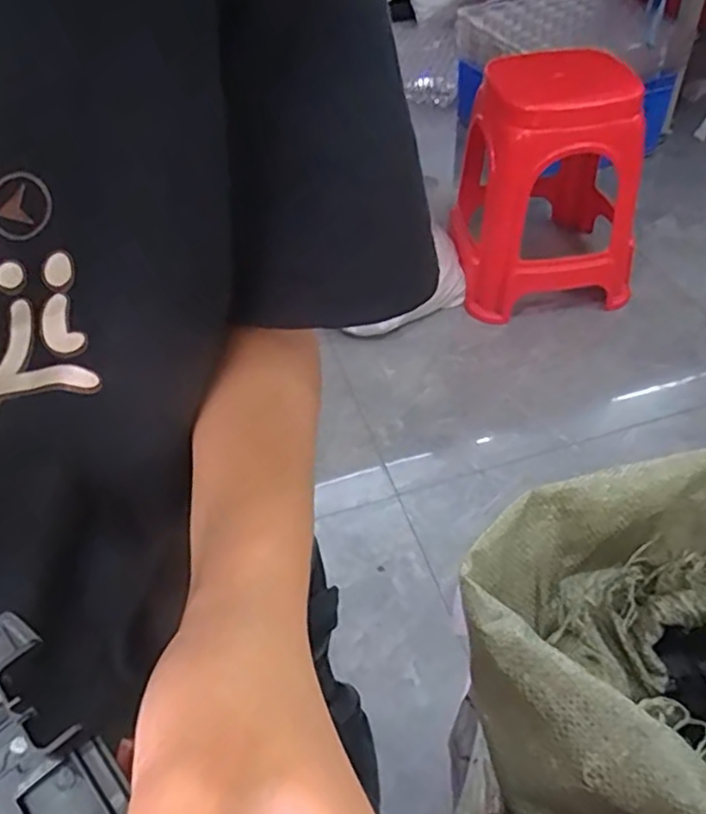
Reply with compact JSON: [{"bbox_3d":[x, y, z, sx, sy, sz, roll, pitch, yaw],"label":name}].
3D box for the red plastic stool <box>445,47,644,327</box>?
[{"bbox_3d":[0.406,-0.485,1.459,0.352,0.494,0.360,-6,46,0],"label":"red plastic stool"}]

